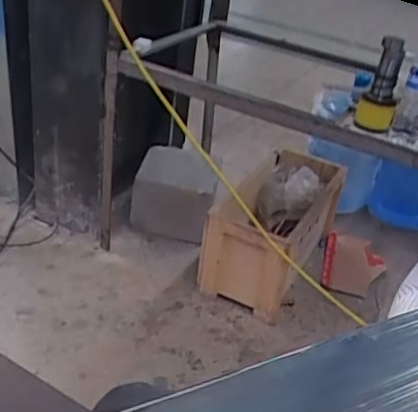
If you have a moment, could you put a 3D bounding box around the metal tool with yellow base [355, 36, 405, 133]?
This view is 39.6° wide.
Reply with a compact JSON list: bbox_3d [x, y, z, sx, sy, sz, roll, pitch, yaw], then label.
[{"bbox_3d":[0.386,-0.267,1.292,0.081,0.216,0.062,16,34,15],"label":"metal tool with yellow base"}]

